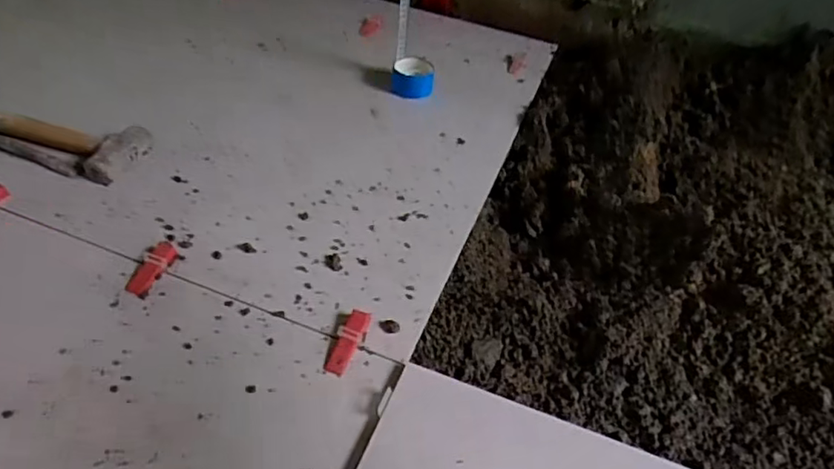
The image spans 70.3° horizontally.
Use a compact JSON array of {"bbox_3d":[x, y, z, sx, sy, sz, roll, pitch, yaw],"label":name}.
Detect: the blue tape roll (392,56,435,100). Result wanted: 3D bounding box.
[{"bbox_3d":[-0.006,-0.278,1.049,0.074,0.041,0.080,4,44,-3],"label":"blue tape roll"}]

